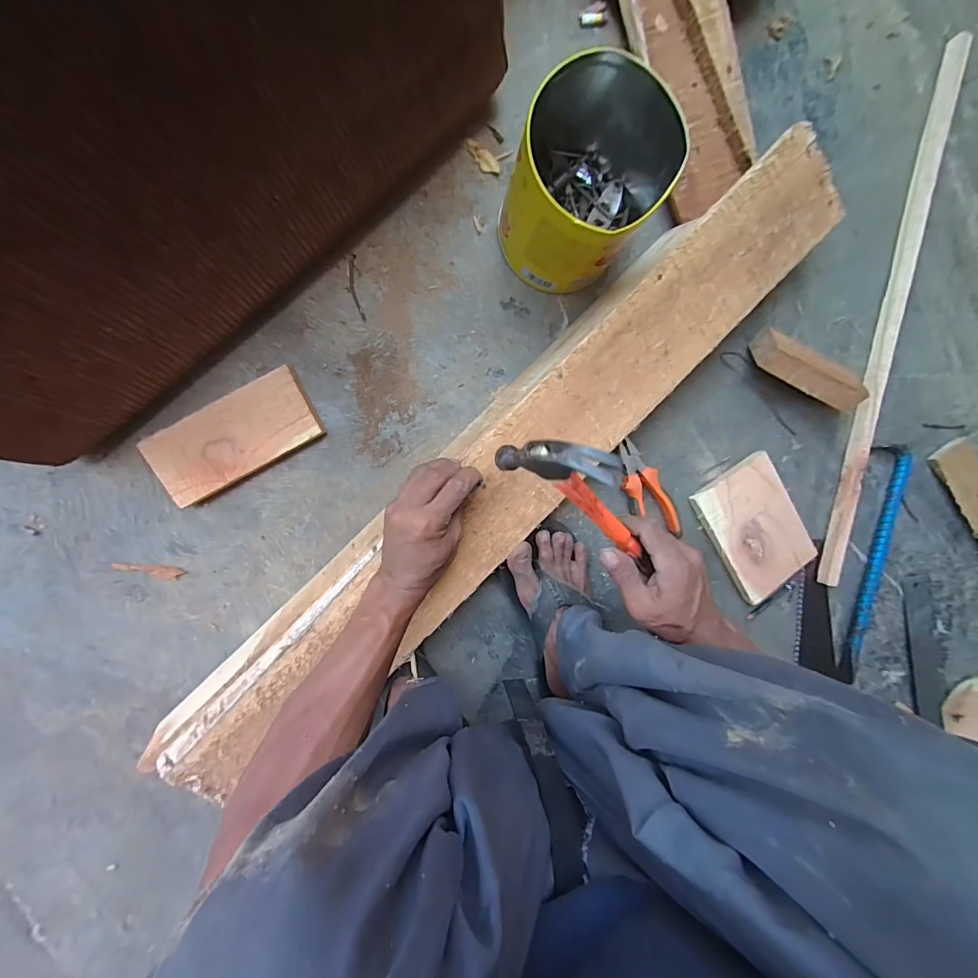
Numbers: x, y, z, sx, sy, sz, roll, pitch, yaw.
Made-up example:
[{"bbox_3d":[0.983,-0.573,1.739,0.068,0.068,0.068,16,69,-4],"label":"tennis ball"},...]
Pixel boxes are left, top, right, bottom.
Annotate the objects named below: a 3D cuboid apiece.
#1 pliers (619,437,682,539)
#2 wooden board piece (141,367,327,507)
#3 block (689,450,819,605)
[{"bbox_3d":[0.206,0.003,0.567,0.052,0.026,0.139,-33,102,-4],"label":"pliers"},{"bbox_3d":[-0.292,-0.060,0.495,0.184,0.025,0.088,-31,102,-4],"label":"wooden board piece"},{"bbox_3d":[0.373,0.055,0.598,0.124,0.024,0.181,-36,99,-3],"label":"block"}]

